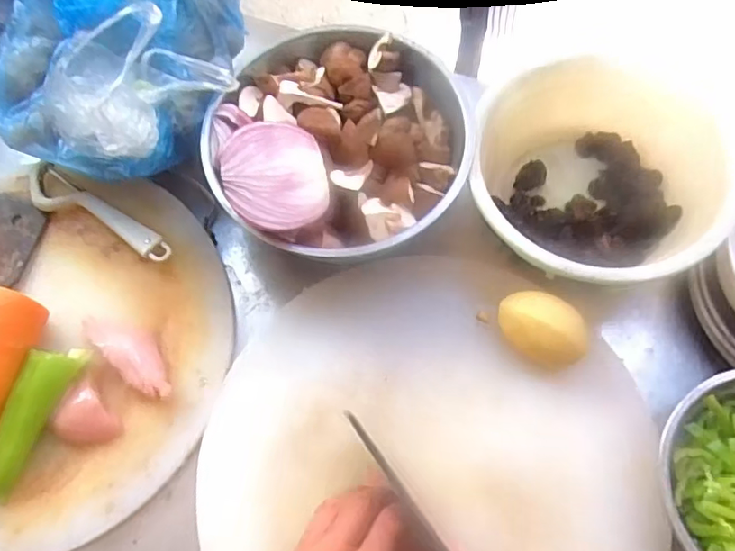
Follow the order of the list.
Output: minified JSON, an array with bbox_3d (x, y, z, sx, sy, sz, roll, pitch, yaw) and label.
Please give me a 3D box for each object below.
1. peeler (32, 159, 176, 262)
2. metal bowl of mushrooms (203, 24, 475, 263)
[{"bbox_3d":[-0.260,-0.054,0.544,0.170,0.025,0.040,32,73,12],"label":"peeler"},{"bbox_3d":[-0.027,-0.122,0.520,0.215,0.112,0.235,0,69,1],"label":"metal bowl of mushrooms"}]

